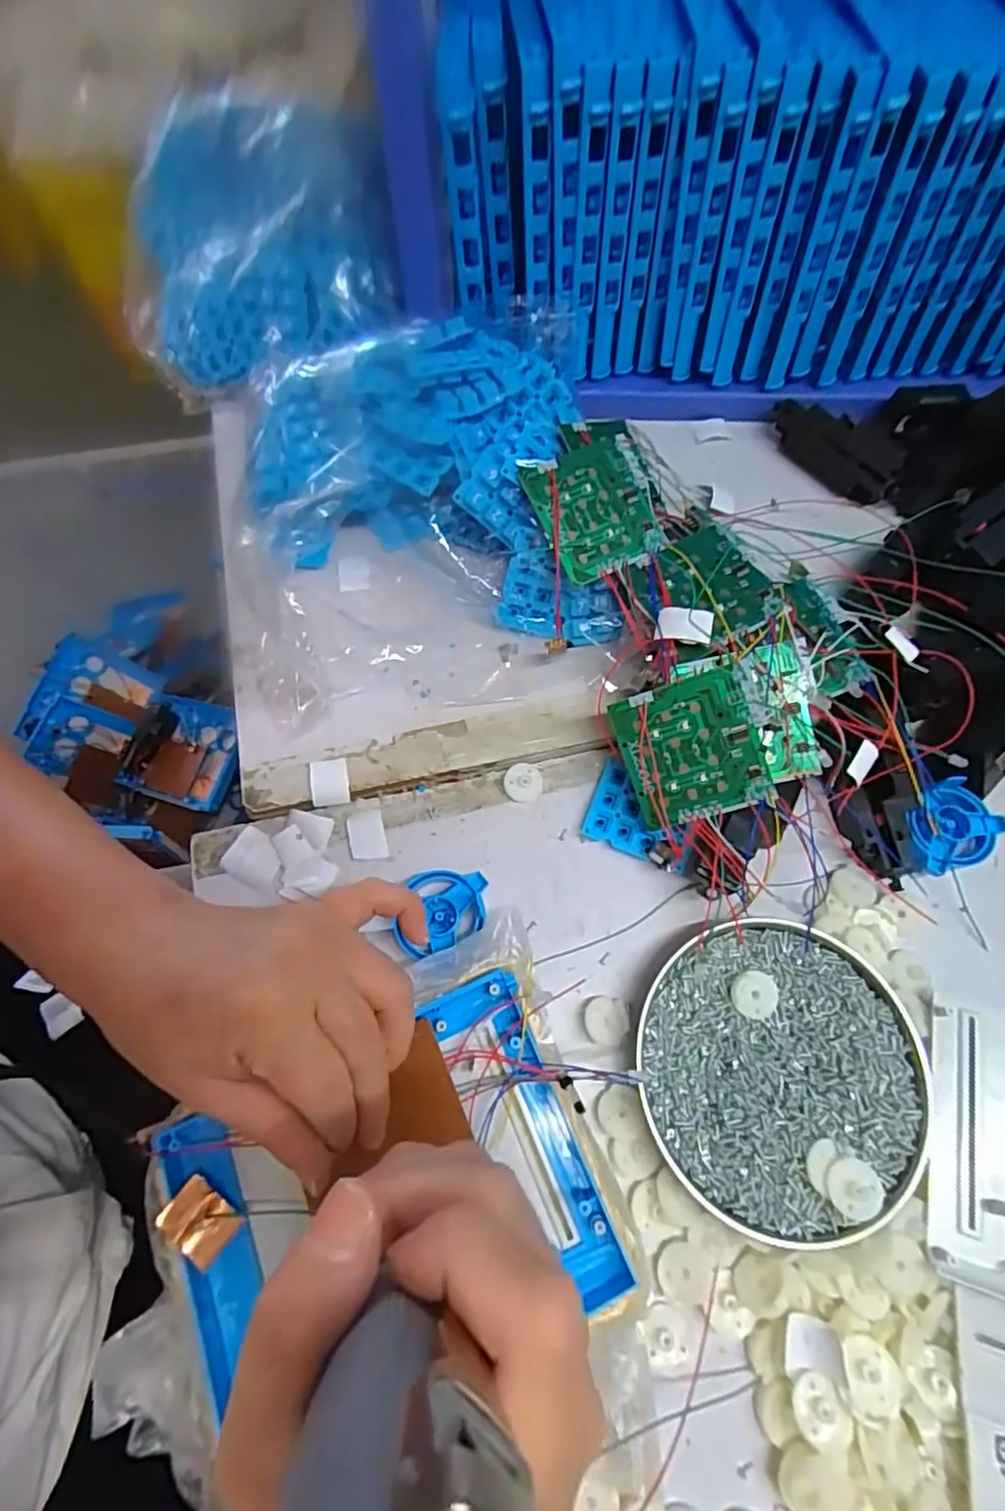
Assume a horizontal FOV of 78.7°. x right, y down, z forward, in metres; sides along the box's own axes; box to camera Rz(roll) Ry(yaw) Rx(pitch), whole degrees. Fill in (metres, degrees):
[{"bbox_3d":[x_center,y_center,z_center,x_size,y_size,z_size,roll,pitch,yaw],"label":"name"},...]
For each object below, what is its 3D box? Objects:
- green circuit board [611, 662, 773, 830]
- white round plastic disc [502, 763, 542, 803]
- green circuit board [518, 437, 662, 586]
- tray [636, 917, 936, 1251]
[{"bbox_3d":[0.099,-0.002,0.324,0.067,0.005,0.071,-18,90,20],"label":"green circuit board"},{"bbox_3d":[0.012,0.017,0.365,0.023,0.006,0.022,0,69,0],"label":"white round plastic disc"},{"bbox_3d":[0.057,-0.143,0.359,0.074,0.008,0.072,-21,87,-13],"label":"green circuit board"},{"bbox_3d":[0.135,0.152,0.300,0.133,0.026,0.131,0,69,0],"label":"tray"}]

